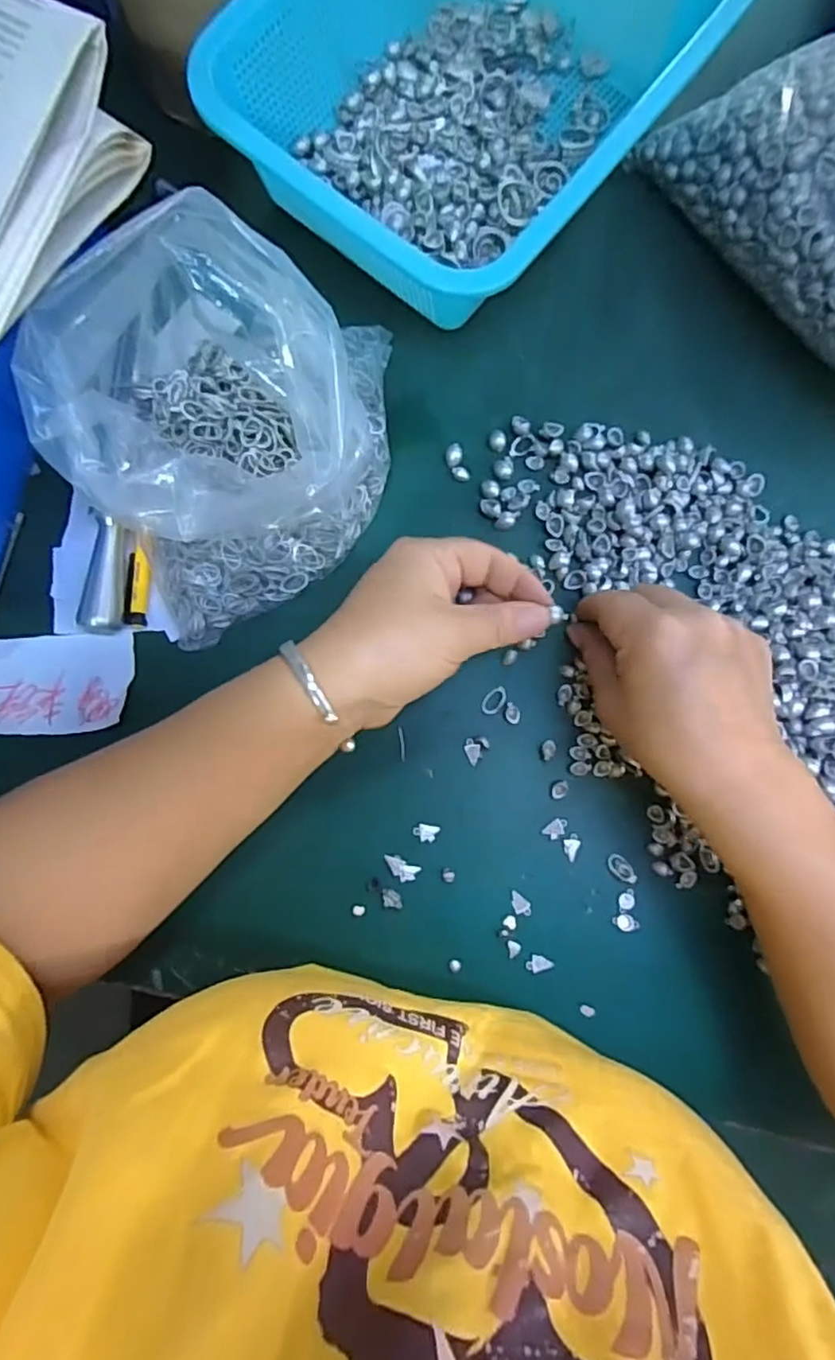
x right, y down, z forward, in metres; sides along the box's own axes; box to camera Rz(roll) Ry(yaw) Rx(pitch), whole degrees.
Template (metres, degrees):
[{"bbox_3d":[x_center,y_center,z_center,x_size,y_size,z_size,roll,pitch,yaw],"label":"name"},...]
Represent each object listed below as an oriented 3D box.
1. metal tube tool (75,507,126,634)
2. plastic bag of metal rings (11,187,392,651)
[{"bbox_3d":[-0.164,-0.055,0.334,0.019,0.016,0.062,3,83,-2],"label":"metal tube tool"},{"bbox_3d":[-0.085,-0.132,0.309,0.179,0.097,0.149,-34,86,-5],"label":"plastic bag of metal rings"}]

